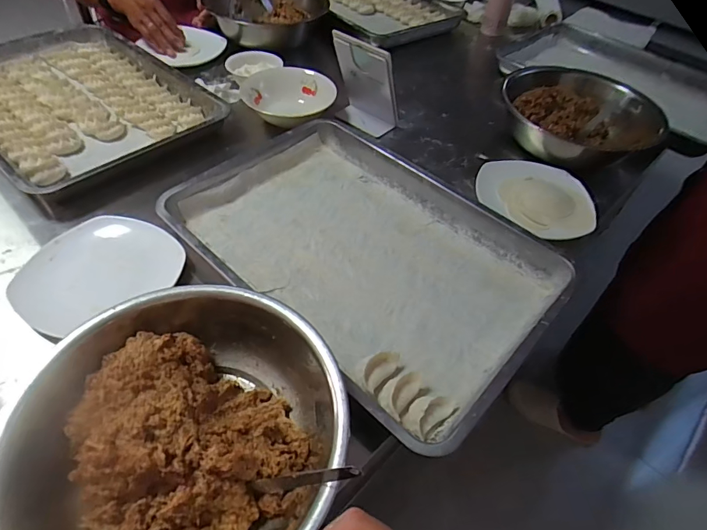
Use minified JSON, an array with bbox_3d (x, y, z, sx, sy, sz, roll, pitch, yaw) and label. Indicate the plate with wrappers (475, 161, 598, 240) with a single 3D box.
[{"bbox_3d":[0.296,-0.105,0.686,0.184,0.033,0.173,3,51,-4],"label":"plate with wrappers"}]

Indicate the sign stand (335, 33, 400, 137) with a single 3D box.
[{"bbox_3d":[0.026,-0.327,0.765,0.121,0.153,0.064,32,55,19],"label":"sign stand"}]

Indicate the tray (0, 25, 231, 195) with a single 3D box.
[{"bbox_3d":[-0.503,-0.305,0.768,0.476,0.043,0.342,37,57,22],"label":"tray"}]

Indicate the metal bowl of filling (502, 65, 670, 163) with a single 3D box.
[{"bbox_3d":[0.409,-0.267,0.785,0.227,0.108,0.218,3,51,-4],"label":"metal bowl of filling"}]

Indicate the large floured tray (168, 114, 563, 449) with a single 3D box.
[{"bbox_3d":[0.009,-0.028,0.582,0.487,0.048,0.332,37,57,22],"label":"large floured tray"}]

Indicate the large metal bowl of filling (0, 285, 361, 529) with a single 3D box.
[{"bbox_3d":[-0.149,0.157,0.381,0.274,0.095,0.265,3,51,-4],"label":"large metal bowl of filling"}]

